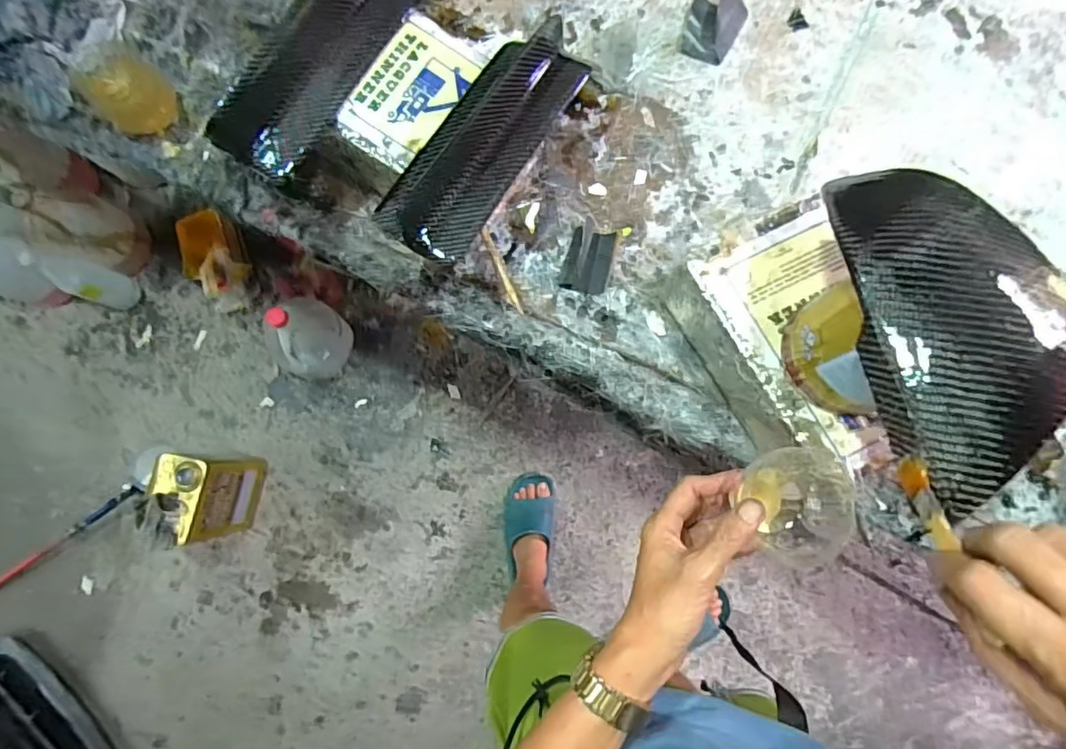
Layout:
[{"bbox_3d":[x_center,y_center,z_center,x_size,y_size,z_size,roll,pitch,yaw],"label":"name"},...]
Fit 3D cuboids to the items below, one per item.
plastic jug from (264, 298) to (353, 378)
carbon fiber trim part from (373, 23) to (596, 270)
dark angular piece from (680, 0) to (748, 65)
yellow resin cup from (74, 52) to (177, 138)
[{"bbox_3d":[-0.537,-0.090,1.314,0.161,0.246,0.172,0,82,2],"label":"plastic jug"},{"bbox_3d":[-0.043,-0.233,0.555,0.091,0.055,0.269,30,84,6],"label":"carbon fiber trim part"},{"bbox_3d":[0.212,-0.411,0.672,0.068,0.032,0.082,18,83,4],"label":"dark angular piece"},{"bbox_3d":[-0.466,-0.325,0.668,0.092,0.056,0.079,38,85,6],"label":"yellow resin cup"}]

